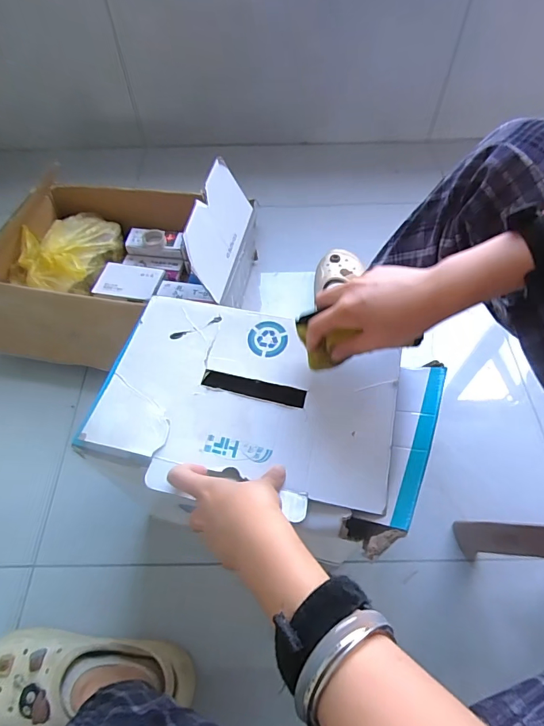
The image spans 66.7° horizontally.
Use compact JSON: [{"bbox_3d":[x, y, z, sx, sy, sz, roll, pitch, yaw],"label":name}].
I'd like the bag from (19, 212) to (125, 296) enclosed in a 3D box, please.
[{"bbox_3d":[-0.406,-0.220,0.835,0.148,0.095,0.226,6,59,5],"label":"bag"}]

